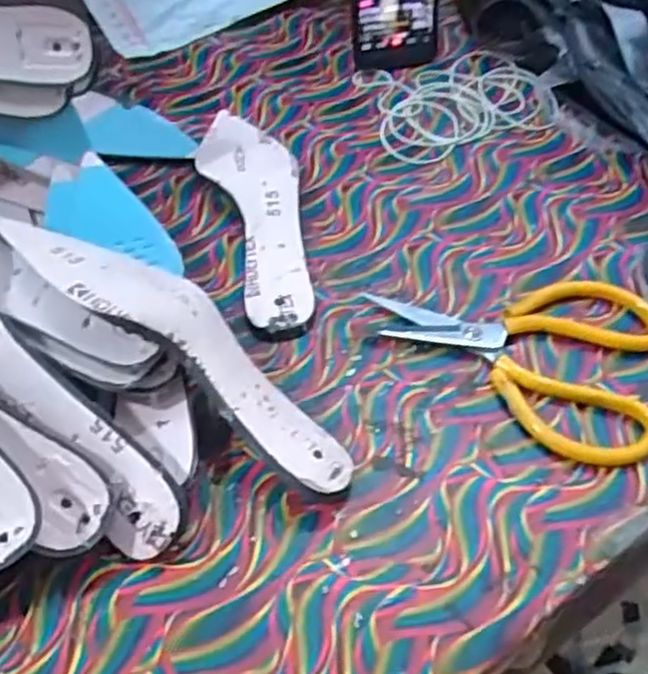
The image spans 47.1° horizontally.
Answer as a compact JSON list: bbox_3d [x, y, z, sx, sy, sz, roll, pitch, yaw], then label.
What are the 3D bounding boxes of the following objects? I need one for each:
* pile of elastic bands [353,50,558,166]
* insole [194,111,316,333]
[{"bbox_3d":[0.115,-0.205,0.641,0.155,0.006,0.132,-14,53,-11],"label":"pile of elastic bands"},{"bbox_3d":[-0.049,-0.098,0.548,0.065,0.022,0.237,-15,53,-11],"label":"insole"}]

